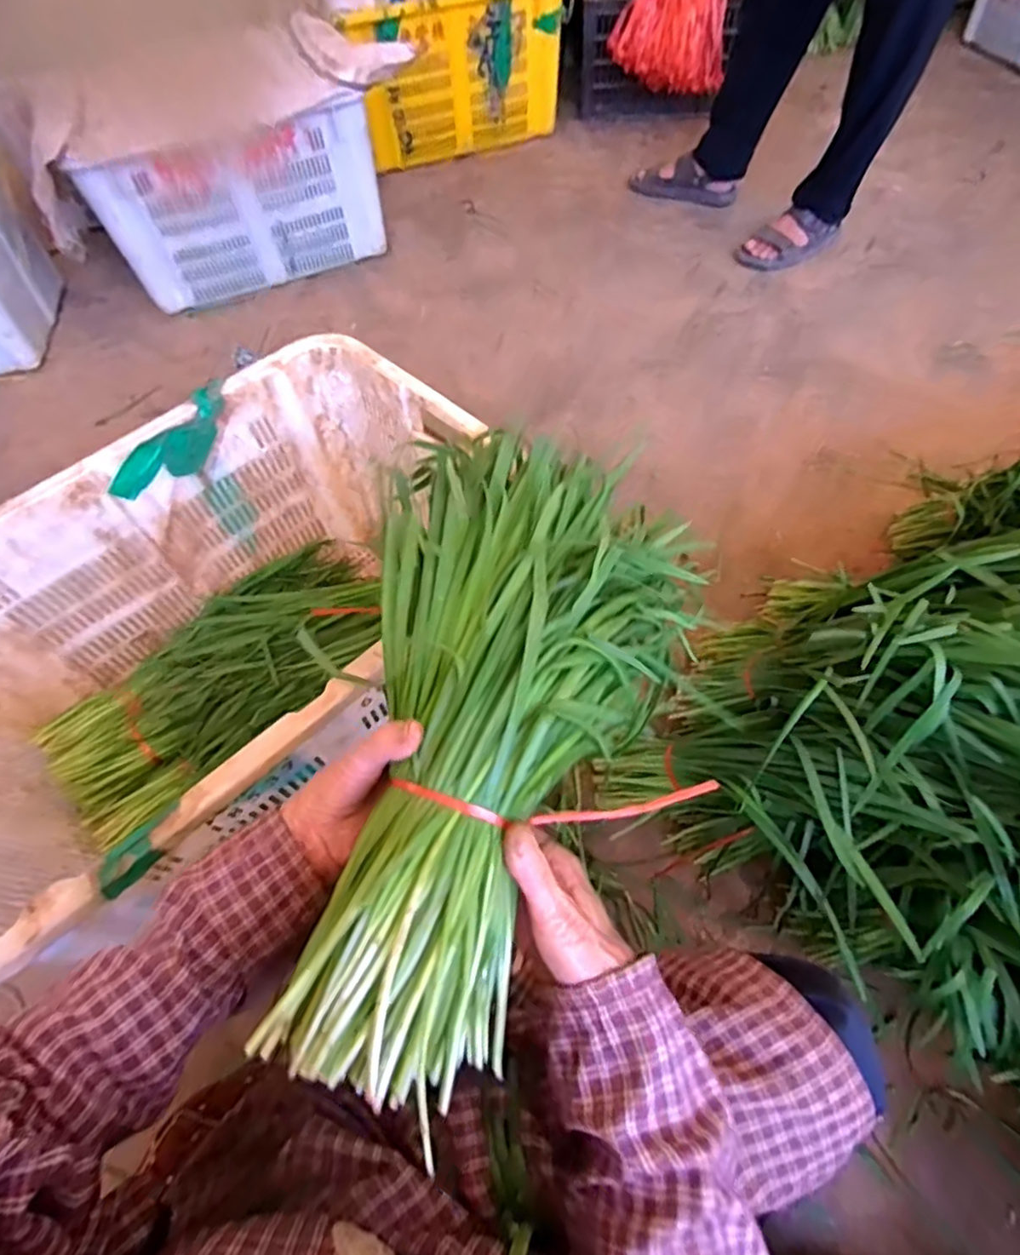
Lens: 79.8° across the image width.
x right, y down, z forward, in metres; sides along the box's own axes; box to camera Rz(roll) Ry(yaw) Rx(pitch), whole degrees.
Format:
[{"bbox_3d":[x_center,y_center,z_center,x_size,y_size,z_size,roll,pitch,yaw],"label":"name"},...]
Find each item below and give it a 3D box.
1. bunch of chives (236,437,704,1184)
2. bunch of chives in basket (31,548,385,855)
[{"bbox_3d":[-0.009,0.049,0.368,0.203,0.089,0.384,13,64,11],"label":"bunch of chives"},{"bbox_3d":[-0.392,0.066,0.858,0.472,0.093,0.259,-41,65,-19],"label":"bunch of chives in basket"}]

